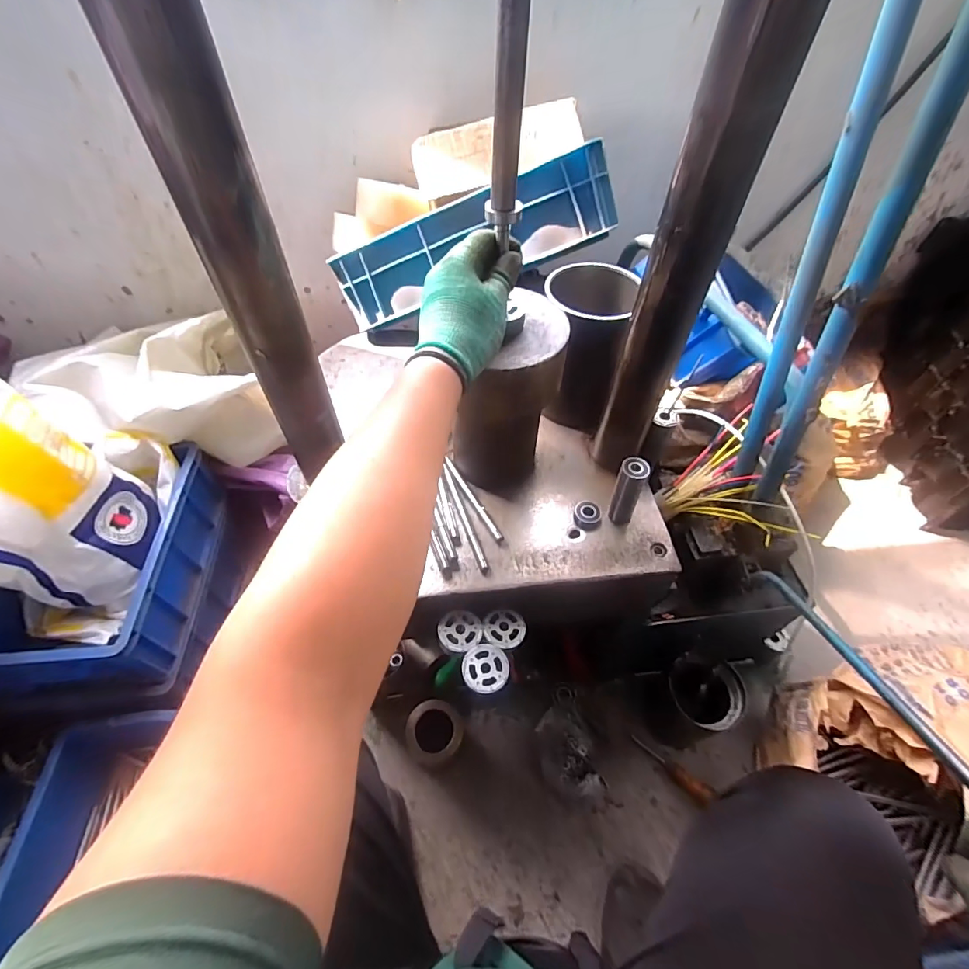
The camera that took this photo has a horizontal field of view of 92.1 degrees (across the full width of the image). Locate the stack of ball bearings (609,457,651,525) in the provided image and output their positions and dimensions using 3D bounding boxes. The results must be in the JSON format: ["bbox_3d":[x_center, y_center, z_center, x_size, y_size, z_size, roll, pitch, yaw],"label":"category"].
[{"bbox_3d":[0.174,0.009,0.573,0.031,0.091,0.032,20,55,14],"label":"stack of ball bearings"}]

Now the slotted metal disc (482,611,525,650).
[{"bbox_3d":[0.024,0.173,0.560,0.050,0.009,0.047,1,53,-1],"label":"slotted metal disc"}]

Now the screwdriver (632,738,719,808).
[{"bbox_3d":[0.319,0.488,0.796,0.142,0.031,0.031,34,59,22],"label":"screwdriver"}]

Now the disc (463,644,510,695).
[{"bbox_3d":[0.001,0.207,0.527,0.051,0.007,0.053,1,53,-1],"label":"disc"}]

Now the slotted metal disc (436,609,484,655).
[{"bbox_3d":[-0.028,0.172,0.551,0.051,0.006,0.049,1,53,-1],"label":"slotted metal disc"}]

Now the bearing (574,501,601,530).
[{"bbox_3d":[0.134,0.039,0.602,0.035,0.013,0.039,16,54,11],"label":"bearing"}]

